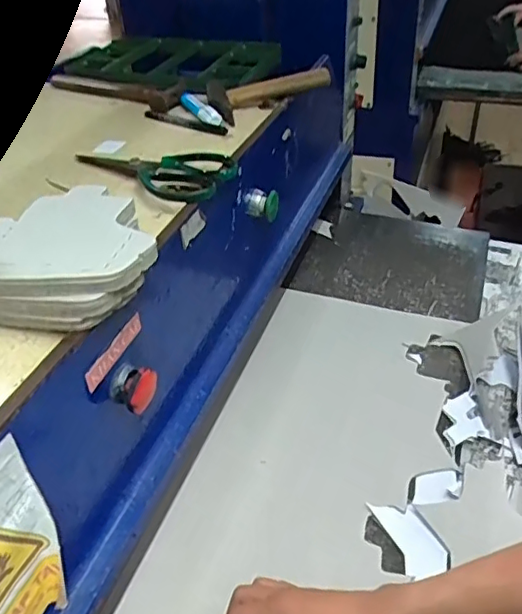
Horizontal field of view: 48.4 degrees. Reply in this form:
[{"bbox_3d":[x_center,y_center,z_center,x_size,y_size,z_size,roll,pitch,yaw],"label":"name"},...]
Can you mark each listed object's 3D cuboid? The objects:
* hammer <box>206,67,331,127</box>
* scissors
[{"bbox_3d":[0.006,-0.294,0.793,0.167,0.035,0.080,-22,42,-23],"label":"hammer"},{"bbox_3d":[-0.118,-0.152,0.631,0.196,0.019,0.084,20,44,27],"label":"scissors"}]

